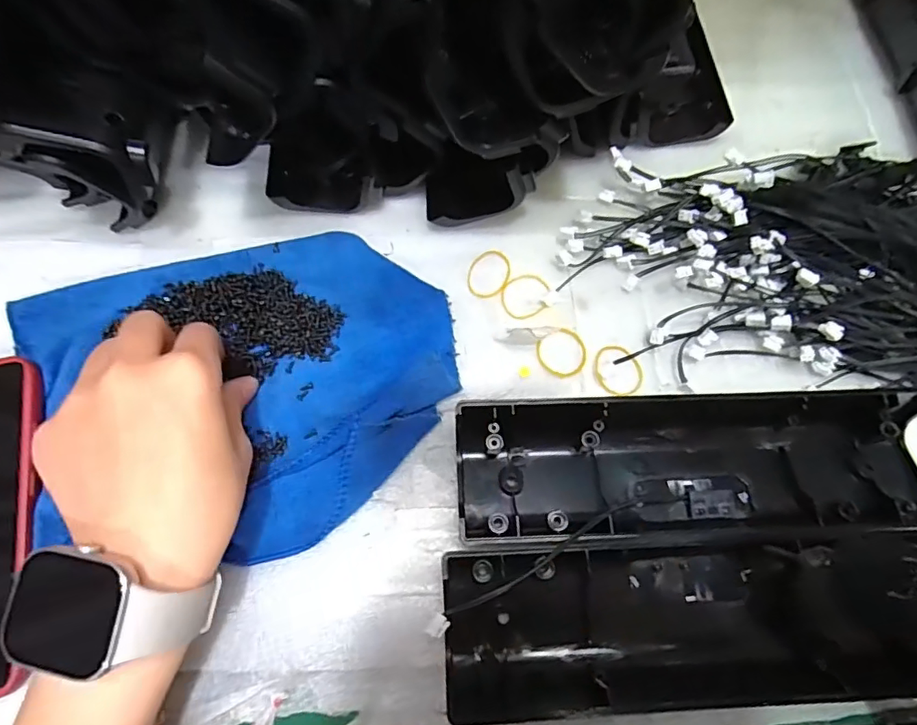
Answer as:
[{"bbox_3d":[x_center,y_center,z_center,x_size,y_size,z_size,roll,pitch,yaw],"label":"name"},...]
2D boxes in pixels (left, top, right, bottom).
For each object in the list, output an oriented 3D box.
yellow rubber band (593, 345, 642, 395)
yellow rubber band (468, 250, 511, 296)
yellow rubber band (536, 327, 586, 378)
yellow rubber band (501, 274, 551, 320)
[{"bbox_3d":[0.093,0.005,0.317,0.029,0.004,0.031,8,66,-5],"label":"yellow rubber band"},{"bbox_3d":[0.019,-0.054,0.332,0.025,0.006,0.033,15,70,4],"label":"yellow rubber band"},{"bbox_3d":[0.061,-0.005,0.321,0.029,0.004,0.028,0,70,-1],"label":"yellow rubber band"},{"bbox_3d":[0.041,-0.041,0.331,0.032,0.004,0.026,-26,72,-10],"label":"yellow rubber band"}]

